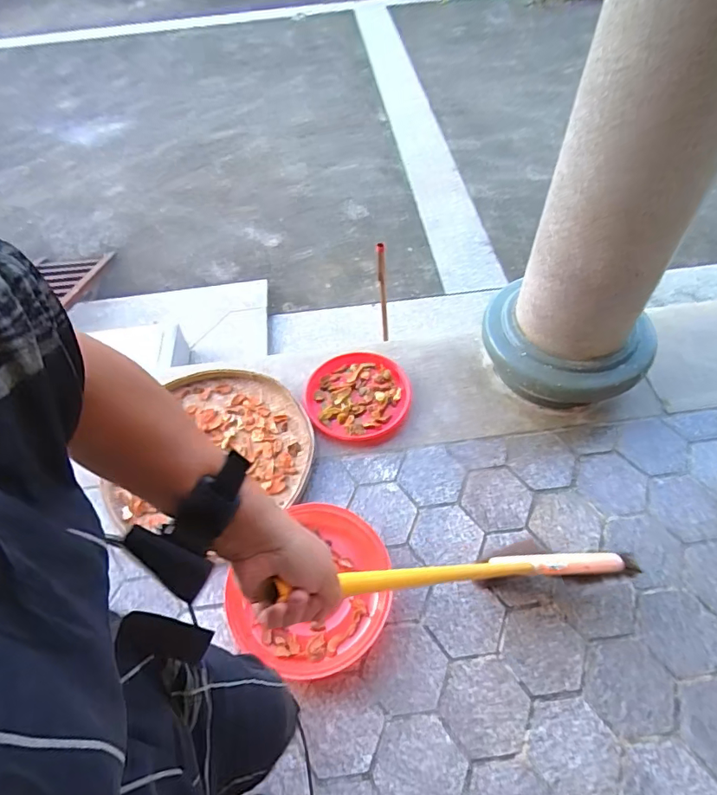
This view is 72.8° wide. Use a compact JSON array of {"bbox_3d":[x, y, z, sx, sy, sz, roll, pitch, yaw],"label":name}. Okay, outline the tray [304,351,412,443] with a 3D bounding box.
[{"bbox_3d":[0.000,-0.006,1.481,0.314,0.028,0.301,-1,55,2],"label":"tray"}]

